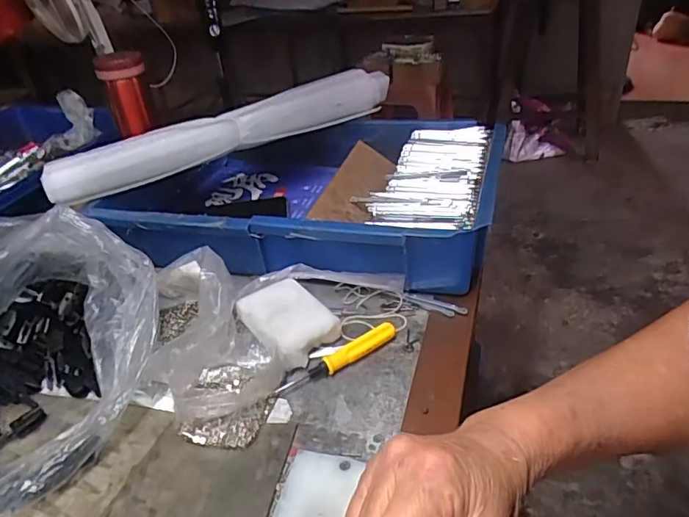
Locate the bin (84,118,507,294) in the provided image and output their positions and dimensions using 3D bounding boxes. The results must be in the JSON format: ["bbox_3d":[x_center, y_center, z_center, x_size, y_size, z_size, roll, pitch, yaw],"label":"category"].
[{"bbox_3d":[-0.044,-0.079,0.604,0.416,0.081,0.275,5,36,16],"label":"bin"}]

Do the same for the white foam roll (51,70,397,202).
[{"bbox_3d":[-0.134,-0.157,0.613,0.424,0.054,0.040,-21,36,-22],"label":"white foam roll"}]

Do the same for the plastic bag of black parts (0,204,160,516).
[{"bbox_3d":[-0.282,0.051,0.412,0.265,0.126,0.193,18,41,31],"label":"plastic bag of black parts"}]

